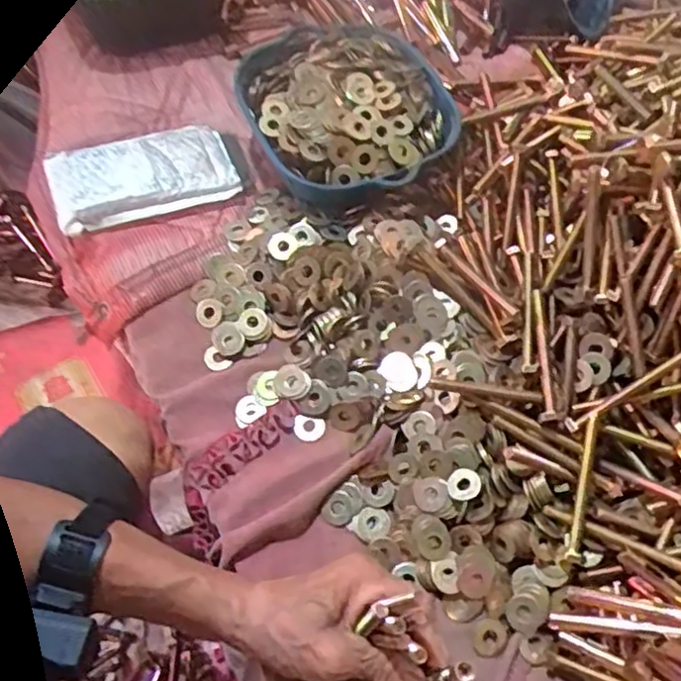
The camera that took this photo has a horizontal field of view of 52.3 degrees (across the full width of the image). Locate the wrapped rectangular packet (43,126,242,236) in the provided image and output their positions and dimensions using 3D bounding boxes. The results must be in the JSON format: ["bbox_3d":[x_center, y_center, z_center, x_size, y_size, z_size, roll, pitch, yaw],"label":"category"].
[{"bbox_3d":[-0.182,-0.153,0.634,0.160,0.024,0.088,-21,66,-14],"label":"wrapped rectangular packet"}]

